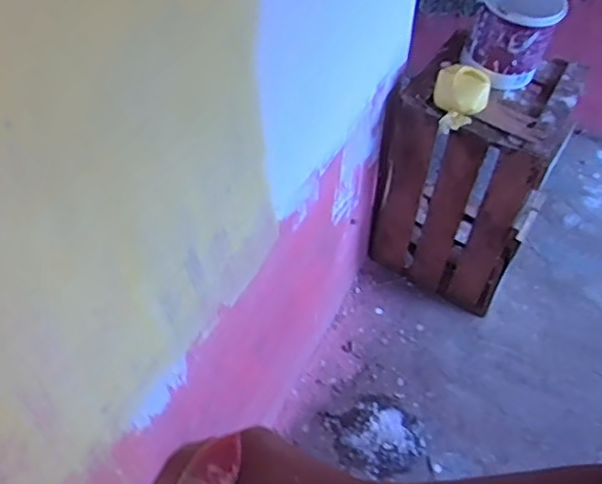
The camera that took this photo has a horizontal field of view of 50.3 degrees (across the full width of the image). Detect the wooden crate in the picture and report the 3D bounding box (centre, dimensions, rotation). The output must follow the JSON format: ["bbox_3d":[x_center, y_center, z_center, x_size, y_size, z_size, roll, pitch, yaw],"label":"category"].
[{"bbox_3d":[0.426,-0.151,1.599,0.348,0.586,0.377,29,56,20],"label":"wooden crate"}]

